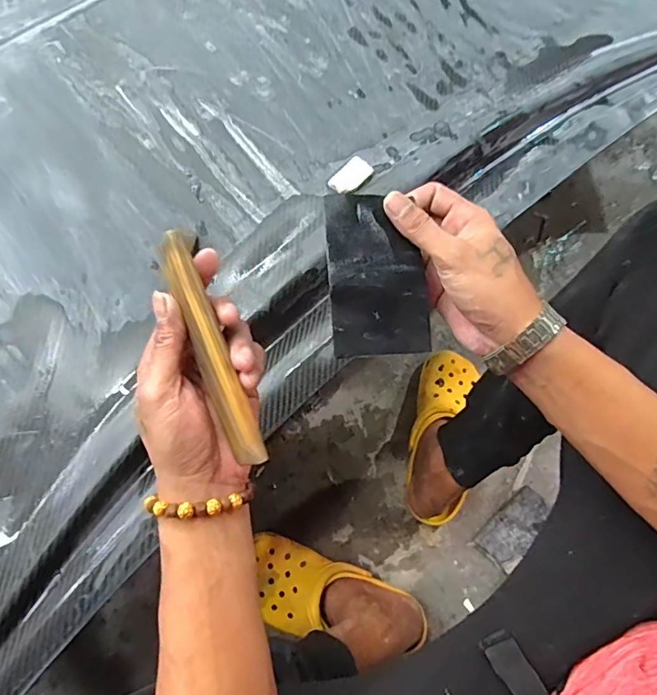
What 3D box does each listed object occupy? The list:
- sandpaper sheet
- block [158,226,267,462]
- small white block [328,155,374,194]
[{"bbox_3d":[0.035,-0.052,0.348,0.068,0.006,0.114,-5,89,-7],"label":"sandpaper sheet"},{"bbox_3d":[-0.072,0.001,0.311,0.022,0.018,0.149,-21,90,-8],"label":"block"},{"bbox_3d":[0.025,-0.189,0.540,0.030,0.006,0.047,42,76,14],"label":"small white block"}]

